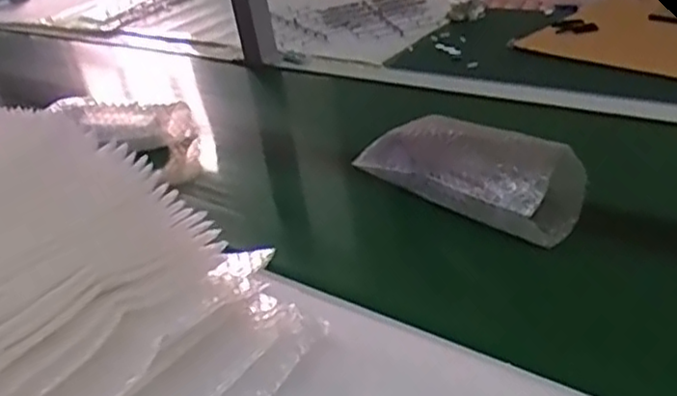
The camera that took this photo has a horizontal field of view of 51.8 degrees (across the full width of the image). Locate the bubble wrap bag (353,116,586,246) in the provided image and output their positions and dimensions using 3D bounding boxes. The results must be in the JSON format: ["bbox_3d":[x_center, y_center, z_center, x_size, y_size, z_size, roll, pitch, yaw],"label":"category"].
[{"bbox_3d":[0.108,-0.029,0.631,0.211,0.080,0.056,17,40,42],"label":"bubble wrap bag"}]

